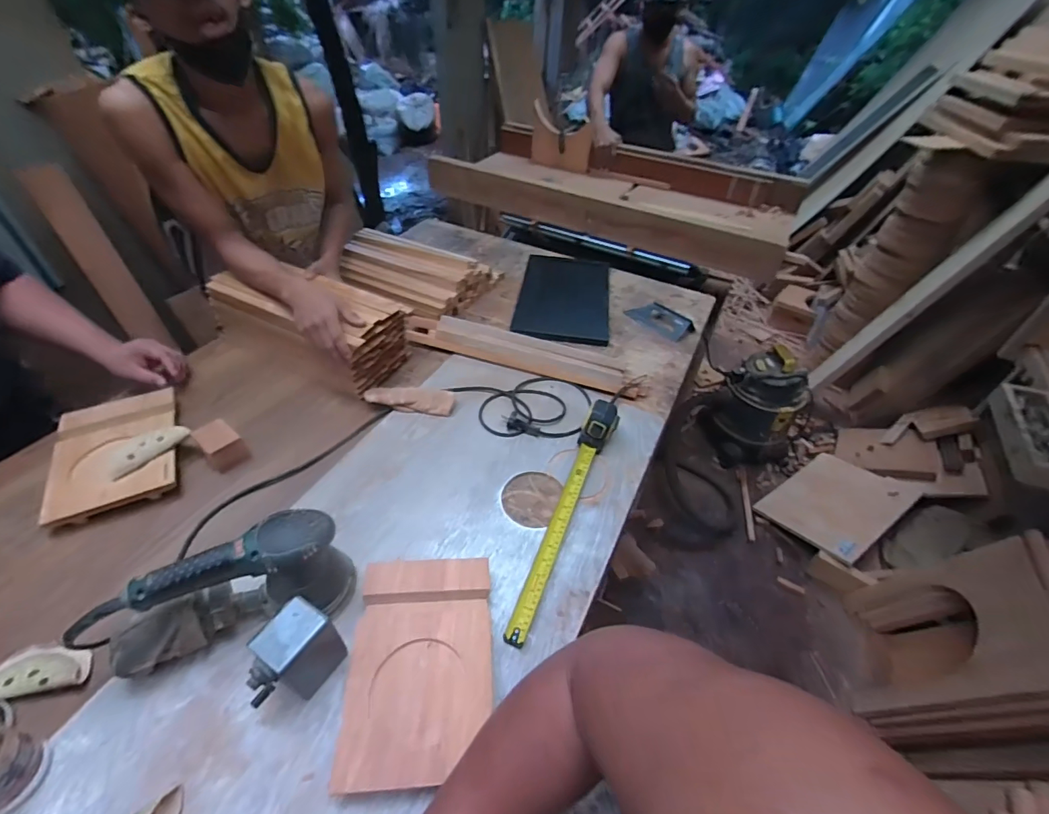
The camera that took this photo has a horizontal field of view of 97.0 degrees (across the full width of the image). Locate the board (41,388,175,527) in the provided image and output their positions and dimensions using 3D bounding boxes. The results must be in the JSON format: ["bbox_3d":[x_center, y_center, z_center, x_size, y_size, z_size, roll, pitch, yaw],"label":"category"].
[{"bbox_3d":[-0.679,0.074,0.776,0.174,0.042,0.240,-22,49,-23],"label":"board"}]

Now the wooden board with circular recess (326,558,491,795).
[{"bbox_3d":[-0.127,0.317,0.581,0.167,0.042,0.246,-2,45,-4],"label":"wooden board with circular recess"}]

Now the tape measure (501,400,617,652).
[{"bbox_3d":[0.071,0.154,0.734,0.053,0.070,0.426,17,46,14],"label":"tape measure"}]

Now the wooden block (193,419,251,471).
[{"bbox_3d":[-0.515,0.064,0.789,0.075,0.049,0.060,35,53,29],"label":"wooden block"}]

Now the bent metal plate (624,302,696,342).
[{"bbox_3d":[0.341,-0.224,1.175,0.169,0.036,0.072,33,52,27],"label":"bent metal plate"}]

